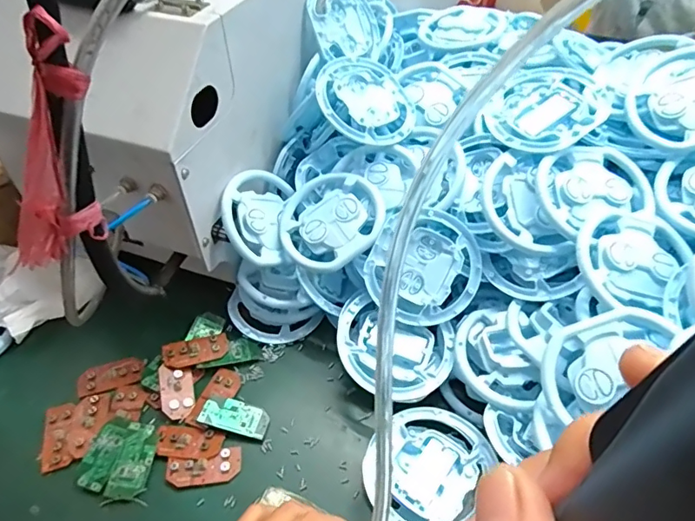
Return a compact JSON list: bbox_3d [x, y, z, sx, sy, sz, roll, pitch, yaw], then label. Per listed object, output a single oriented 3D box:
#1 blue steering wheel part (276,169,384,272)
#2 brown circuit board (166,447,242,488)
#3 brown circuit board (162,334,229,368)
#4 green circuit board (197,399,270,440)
[{"bbox_3d":[-0.017,-0.042,0.481,0.101,0.012,0.101,-7,66,16],"label":"blue steering wheel part"},{"bbox_3d":[-0.122,0.177,0.418,0.060,0.009,0.026,-9,48,-6],"label":"brown circuit board"},{"bbox_3d":[-0.150,0.089,0.488,0.061,0.009,0.028,-11,46,-27],"label":"brown circuit board"},{"bbox_3d":[-0.102,0.142,0.448,0.061,0.005,0.031,15,48,-2],"label":"green circuit board"}]

